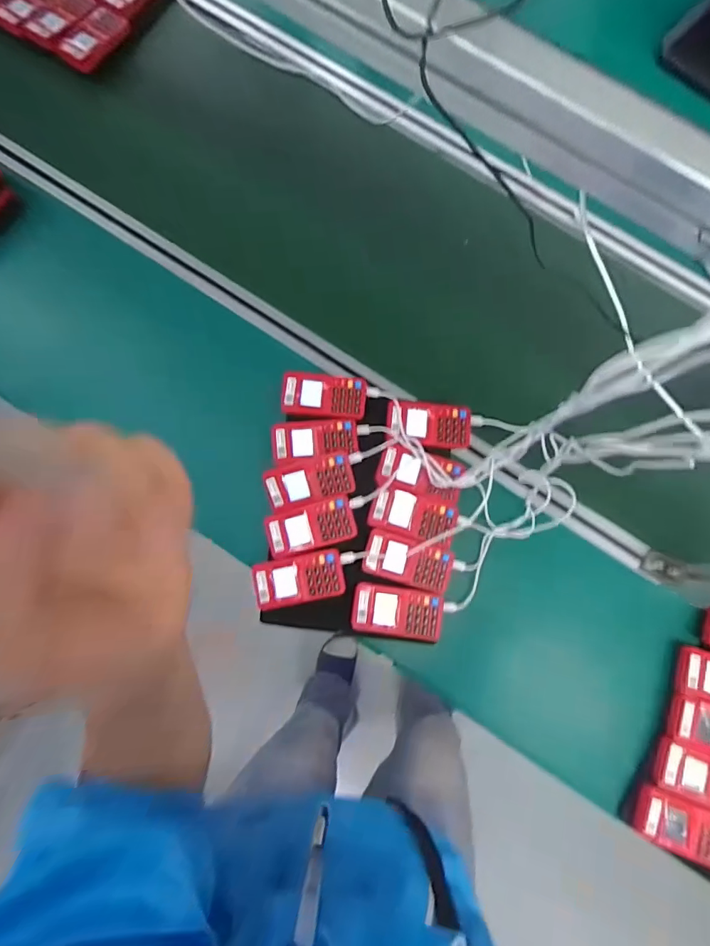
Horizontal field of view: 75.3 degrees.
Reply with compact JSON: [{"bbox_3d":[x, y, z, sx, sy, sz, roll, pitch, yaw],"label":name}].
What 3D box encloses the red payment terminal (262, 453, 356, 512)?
[{"bbox_3d":[-0.063,0.012,0.646,0.122,0.014,0.059,-14,83,-6],"label":"red payment terminal"}]

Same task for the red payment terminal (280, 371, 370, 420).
[{"bbox_3d":[-0.045,-0.115,0.682,0.122,0.017,0.066,5,81,-3],"label":"red payment terminal"}]

